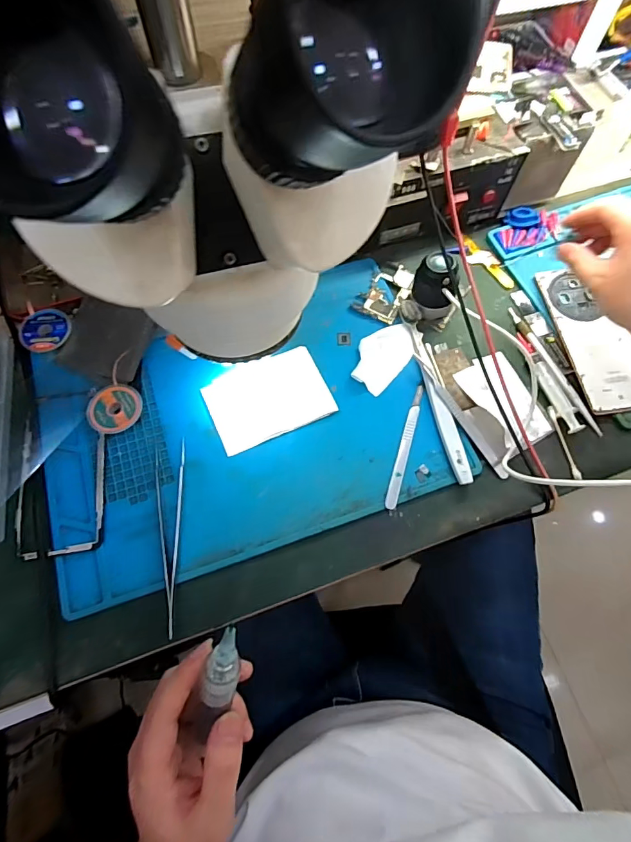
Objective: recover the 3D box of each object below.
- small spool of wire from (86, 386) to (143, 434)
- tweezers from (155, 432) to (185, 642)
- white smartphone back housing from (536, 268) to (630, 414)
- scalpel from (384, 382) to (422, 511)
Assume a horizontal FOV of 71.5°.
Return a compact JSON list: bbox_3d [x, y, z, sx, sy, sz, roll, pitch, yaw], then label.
[{"bbox_3d":[-0.174,-0.008,0.383,0.043,0.012,0.042,0,70,-1],"label":"small spool of wire"},{"bbox_3d":[-0.115,0.087,0.346,0.025,0.013,0.149,-7,70,-4],"label":"tweezers"},{"bbox_3d":[0.275,-0.083,0.426,0.071,0.007,0.157,-7,70,-4],"label":"white smartphone back housing"},{"bbox_3d":[0.079,0.020,0.382,0.009,0.004,0.117,17,70,5],"label":"scalpel"}]

